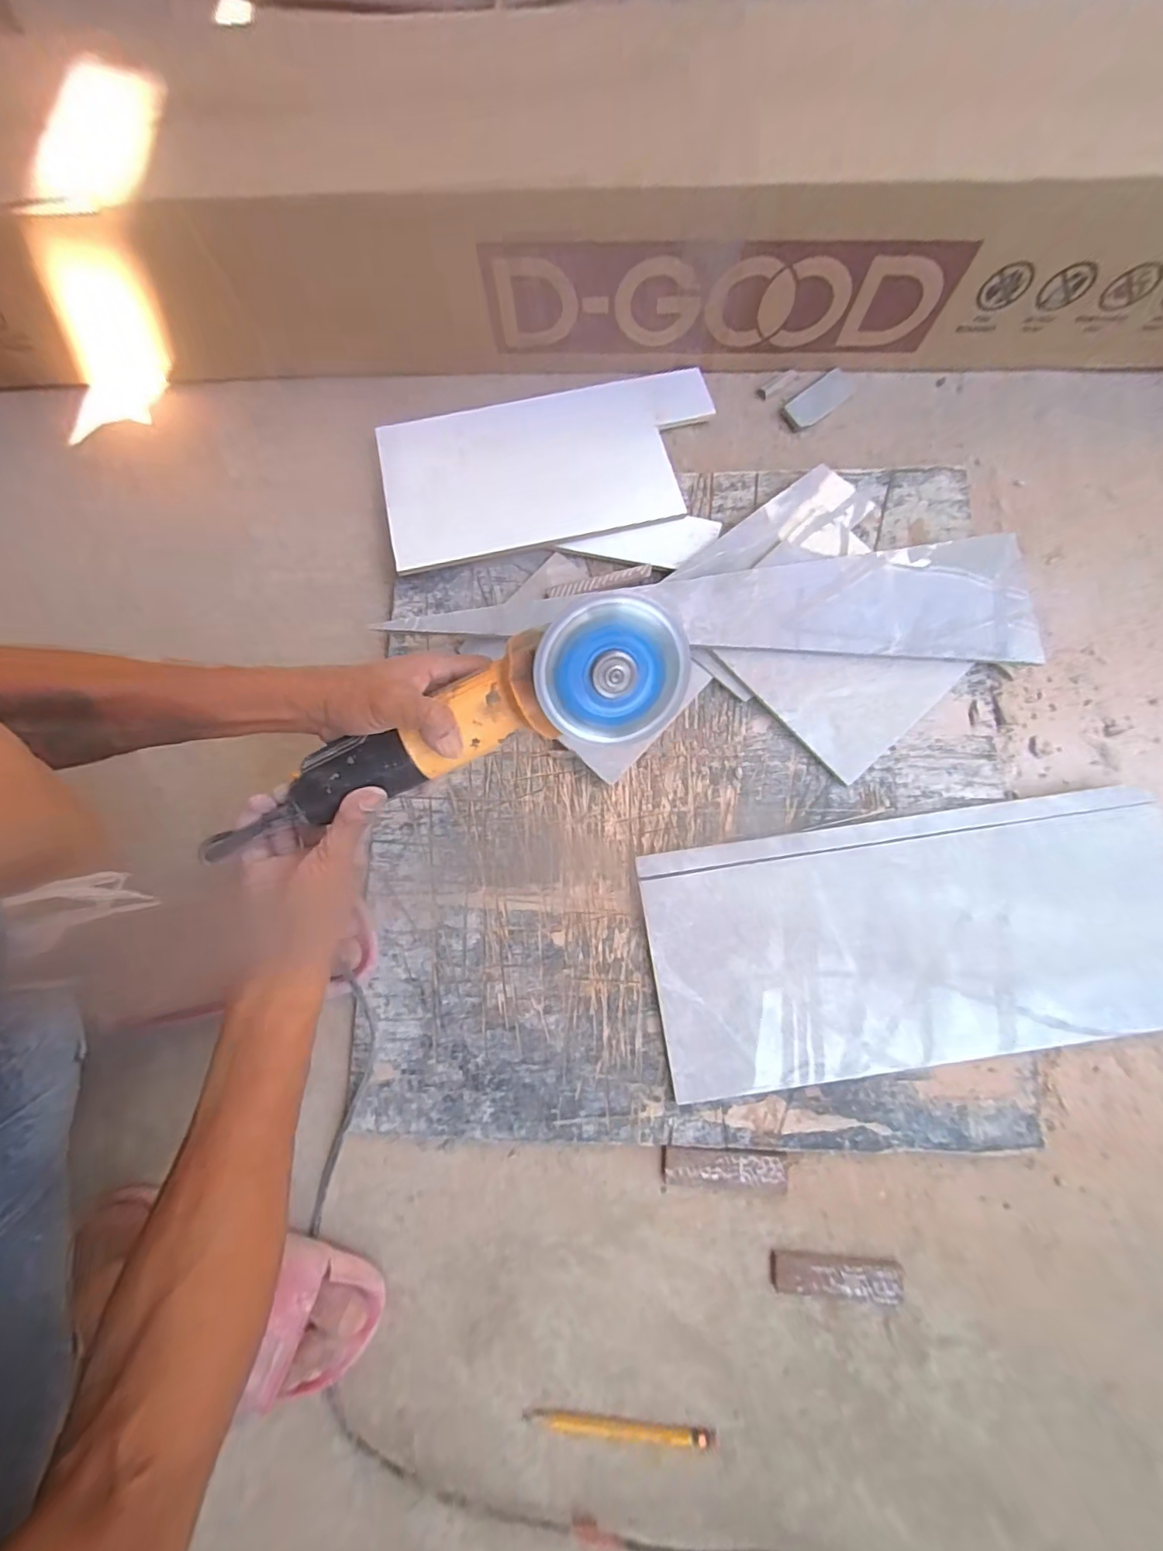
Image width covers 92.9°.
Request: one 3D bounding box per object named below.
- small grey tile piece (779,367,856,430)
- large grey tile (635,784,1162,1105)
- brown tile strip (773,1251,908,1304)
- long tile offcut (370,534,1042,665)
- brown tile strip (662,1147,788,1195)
[{"bbox_3d":[0.247,-0.390,0.574,0.082,0.007,0.033,-36,80,-6],"label":"small grey tile piece"},{"bbox_3d":[0.281,0.133,0.461,0.438,0.010,0.196,-9,79,1],"label":"large grey tile"},{"bbox_3d":[0.199,0.390,0.429,0.098,0.010,0.026,3,79,2],"label":"brown tile strip"},{"bbox_3d":[0.237,-0.151,0.497,0.327,0.016,0.107,-3,79,0],"label":"long tile offcut"},{"bbox_3d":[0.116,0.318,0.447,0.098,0.008,0.029,3,79,2],"label":"brown tile strip"}]

